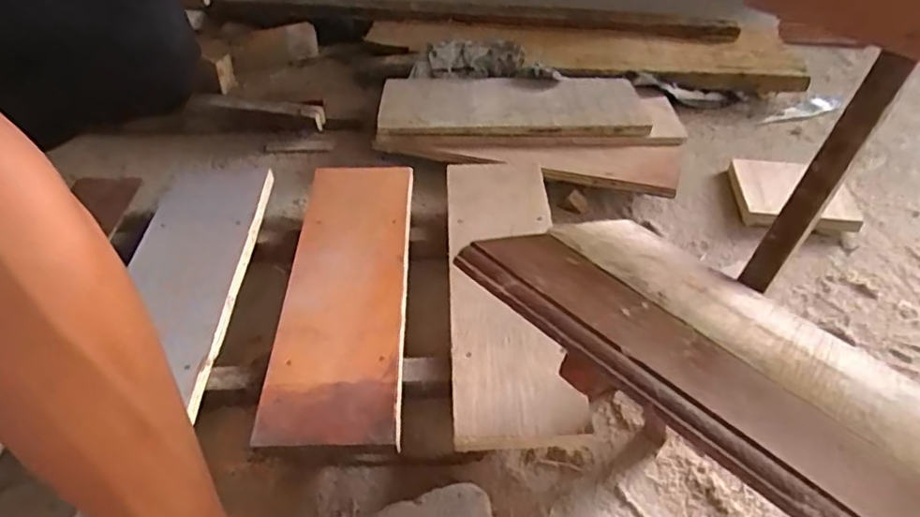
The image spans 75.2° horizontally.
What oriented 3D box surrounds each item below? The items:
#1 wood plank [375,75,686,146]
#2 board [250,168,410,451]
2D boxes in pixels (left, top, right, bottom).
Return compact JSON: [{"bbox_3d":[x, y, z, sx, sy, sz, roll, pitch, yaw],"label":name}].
[{"bbox_3d":[0.088,-0.211,0.801,0.385,0.023,0.150,2,46,2],"label":"wood plank"},{"bbox_3d":[-0.111,0.023,0.582,0.114,0.013,0.337,-1,46,-1],"label":"board"}]

